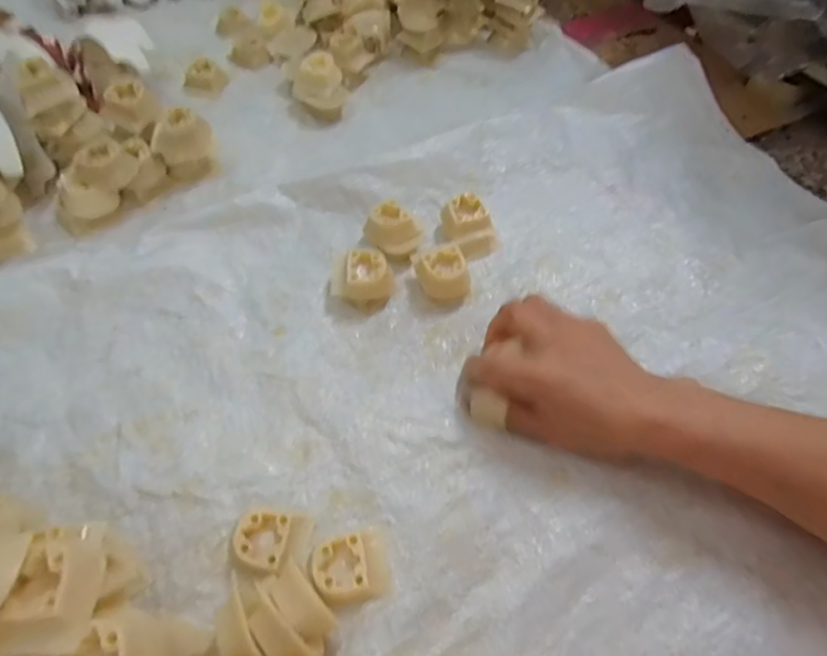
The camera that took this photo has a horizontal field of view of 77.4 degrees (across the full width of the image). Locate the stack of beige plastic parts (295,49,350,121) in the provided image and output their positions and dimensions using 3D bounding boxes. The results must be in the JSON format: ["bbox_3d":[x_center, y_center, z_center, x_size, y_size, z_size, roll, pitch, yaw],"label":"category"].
[{"bbox_3d":[-0.095,-0.244,0.522,0.052,0.038,0.057,-10,59,-7],"label":"stack of beige plastic parts"}]

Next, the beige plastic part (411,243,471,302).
[{"bbox_3d":[0.022,-0.038,0.396,0.036,0.028,0.041,-18,60,-12],"label":"beige plastic part"}]

